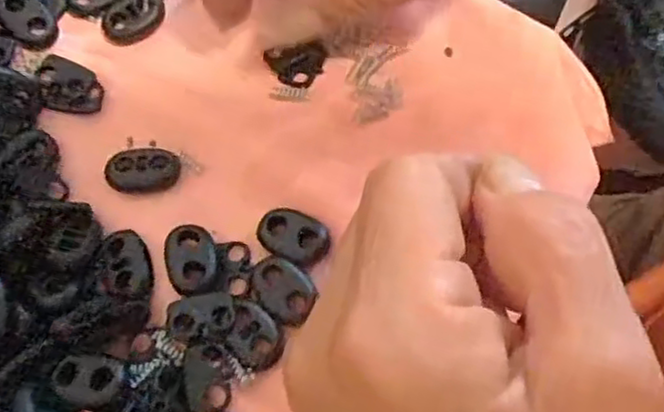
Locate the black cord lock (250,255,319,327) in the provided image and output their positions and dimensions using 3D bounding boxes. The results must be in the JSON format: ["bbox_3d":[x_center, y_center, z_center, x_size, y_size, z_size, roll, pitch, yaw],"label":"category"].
[{"bbox_3d":[-0.014,0.023,0.198,0.021,0.004,0.015,40,71,15],"label":"black cord lock"}]

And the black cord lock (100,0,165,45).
[{"bbox_3d":[-0.068,-0.064,0.236,0.023,0.007,0.013,-41,73,-17],"label":"black cord lock"}]

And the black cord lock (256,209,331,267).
[{"bbox_3d":[-0.011,0.008,0.204,0.021,0.004,0.015,23,68,9],"label":"black cord lock"}]

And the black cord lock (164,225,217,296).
[{"bbox_3d":[-0.041,0.015,0.201,0.015,0.004,0.020,-17,68,-8],"label":"black cord lock"}]

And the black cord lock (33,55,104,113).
[{"bbox_3d":[-0.085,-0.038,0.225,0.021,0.004,0.017,19,69,-12],"label":"black cord lock"}]

